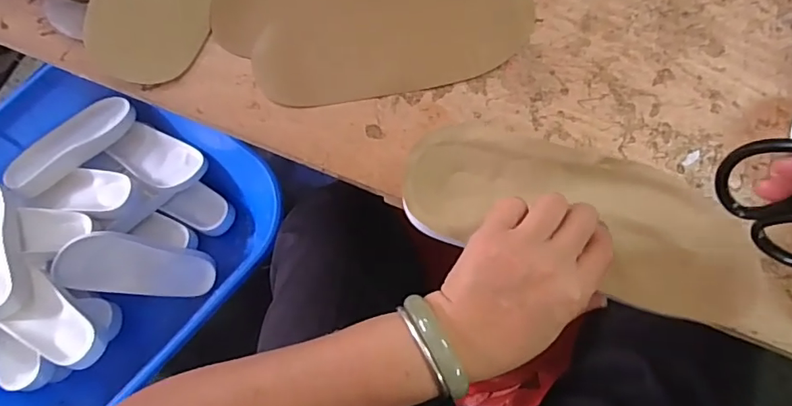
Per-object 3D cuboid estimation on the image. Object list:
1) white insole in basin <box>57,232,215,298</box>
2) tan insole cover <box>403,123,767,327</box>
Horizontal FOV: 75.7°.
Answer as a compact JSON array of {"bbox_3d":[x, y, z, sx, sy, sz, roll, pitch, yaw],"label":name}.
[{"bbox_3d":[-0.420,0.103,0.838,0.228,0.024,0.092,10,71,-20],"label":"white insole in basin"},{"bbox_3d":[0.130,0.008,0.366,0.248,0.022,0.091,20,73,5],"label":"tan insole cover"}]

